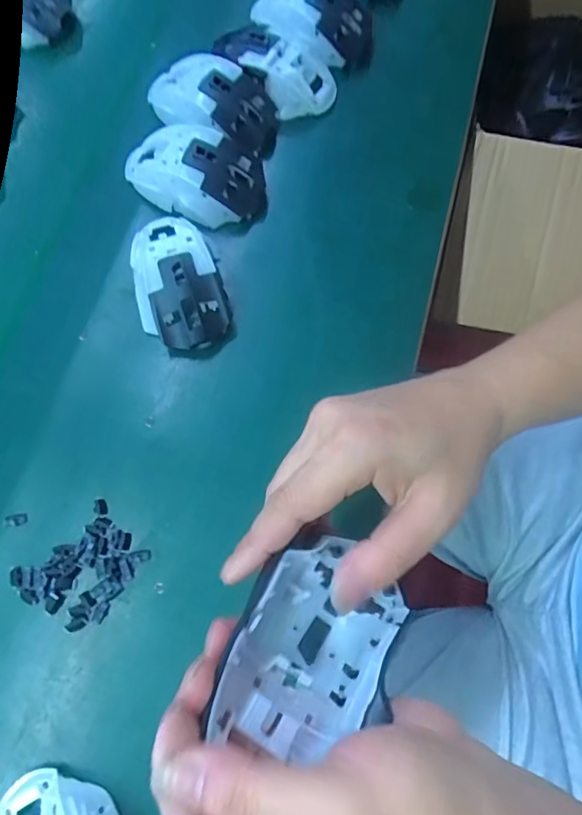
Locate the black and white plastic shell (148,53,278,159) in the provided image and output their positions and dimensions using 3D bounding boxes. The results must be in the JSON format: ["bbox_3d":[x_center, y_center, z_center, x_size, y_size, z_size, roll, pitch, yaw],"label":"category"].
[{"bbox_3d":[-0.073,-0.268,0.453,0.127,0.040,0.068,24,75,10],"label":"black and white plastic shell"}]

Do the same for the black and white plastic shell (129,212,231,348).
[{"bbox_3d":[-0.088,-0.100,0.392,0.067,0.039,0.119,-13,72,-2],"label":"black and white plastic shell"}]

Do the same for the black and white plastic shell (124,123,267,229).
[{"bbox_3d":[-0.081,-0.192,0.423,0.121,0.039,0.069,15,73,7],"label":"black and white plastic shell"}]

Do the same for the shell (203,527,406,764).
[{"bbox_3d":[0.012,0.104,0.233,0.069,0.047,0.091,16,72,7],"label":"shell"}]

